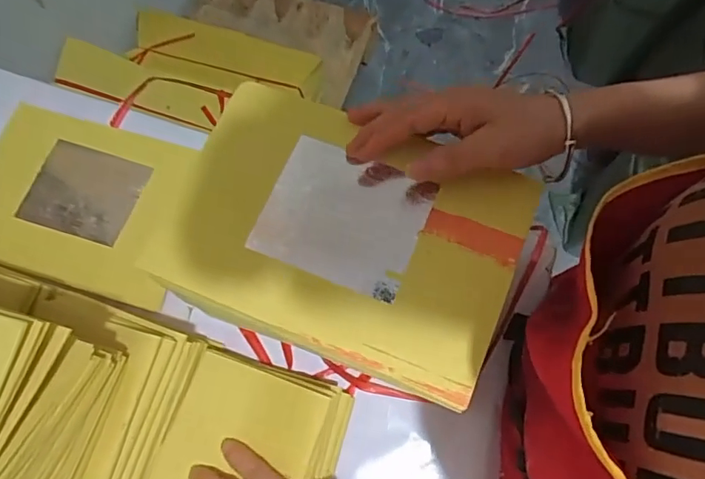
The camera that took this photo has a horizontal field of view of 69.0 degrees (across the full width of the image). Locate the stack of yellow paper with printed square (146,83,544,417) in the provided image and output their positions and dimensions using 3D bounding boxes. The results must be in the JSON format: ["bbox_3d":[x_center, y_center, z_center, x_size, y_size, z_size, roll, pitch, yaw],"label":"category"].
[{"bbox_3d":[-0.008,-0.005,0.340,0.219,0.025,0.153,21,73,8],"label":"stack of yellow paper with printed square"}]

